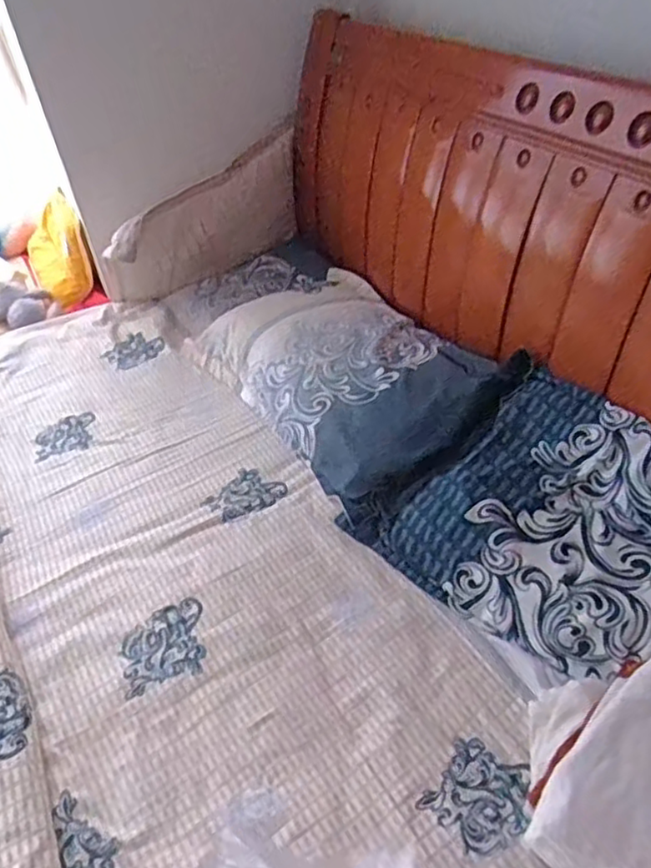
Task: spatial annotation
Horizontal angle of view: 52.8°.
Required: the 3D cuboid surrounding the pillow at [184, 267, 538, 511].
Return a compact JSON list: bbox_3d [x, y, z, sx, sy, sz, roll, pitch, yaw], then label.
[{"bbox_3d":[0.045,-0.145,1.385,0.423,0.153,0.736,-26,45,-20],"label":"pillow"}]

